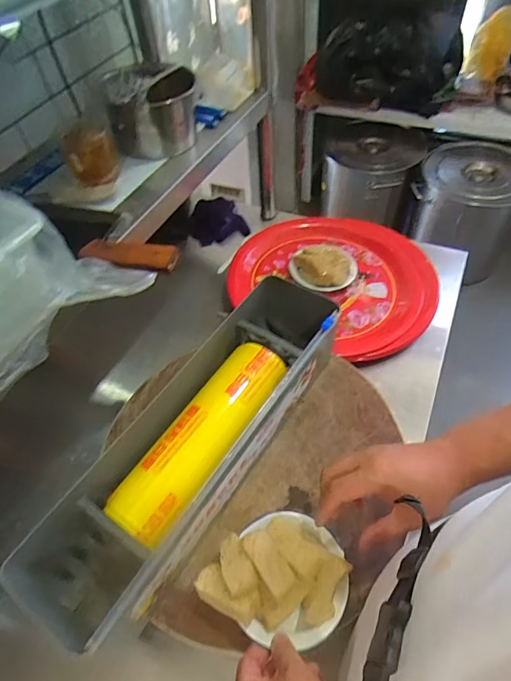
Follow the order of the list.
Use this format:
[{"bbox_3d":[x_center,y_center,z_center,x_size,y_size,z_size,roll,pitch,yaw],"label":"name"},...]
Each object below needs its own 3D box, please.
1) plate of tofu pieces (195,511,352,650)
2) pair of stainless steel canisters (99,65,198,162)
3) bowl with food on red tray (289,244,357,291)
[{"bbox_3d":[0.028,0.248,0.462,0.137,0.052,0.129,-2,53,3],"label":"plate of tofu pieces"},{"bbox_3d":[-0.159,-0.352,0.664,0.134,0.099,0.119,-18,54,-9],"label":"pair of stainless steel canisters"},{"bbox_3d":[0.139,-0.158,0.868,0.129,0.056,0.132,-2,53,3],"label":"bowl with food on red tray"}]

